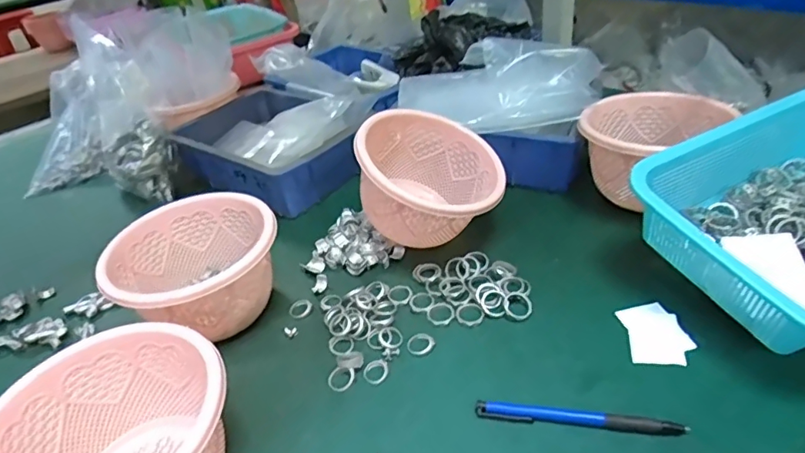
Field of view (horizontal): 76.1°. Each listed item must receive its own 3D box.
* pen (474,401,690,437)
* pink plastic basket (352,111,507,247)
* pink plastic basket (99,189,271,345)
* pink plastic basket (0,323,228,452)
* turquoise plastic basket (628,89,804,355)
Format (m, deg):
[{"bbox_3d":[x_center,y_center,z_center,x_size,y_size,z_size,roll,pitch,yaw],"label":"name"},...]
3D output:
[{"bbox_3d":[0.122,0.136,0.363,0.139,0.008,0.013,3,37,13],"label":"pen"},{"bbox_3d":[0.021,-0.040,0.521,0.146,0.101,0.141,17,34,-1],"label":"pink plastic basket"},{"bbox_3d":[-0.187,0.045,0.481,0.136,0.087,0.146,25,47,37],"label":"pink plastic basket"},{"bbox_3d":[-0.186,0.148,0.340,0.136,0.091,0.143,-5,36,4],"label":"pink plastic basket"},{"bbox_3d":[0.345,-0.010,0.433,0.278,0.089,0.198,-21,38,-18],"label":"turquoise plastic basket"}]

